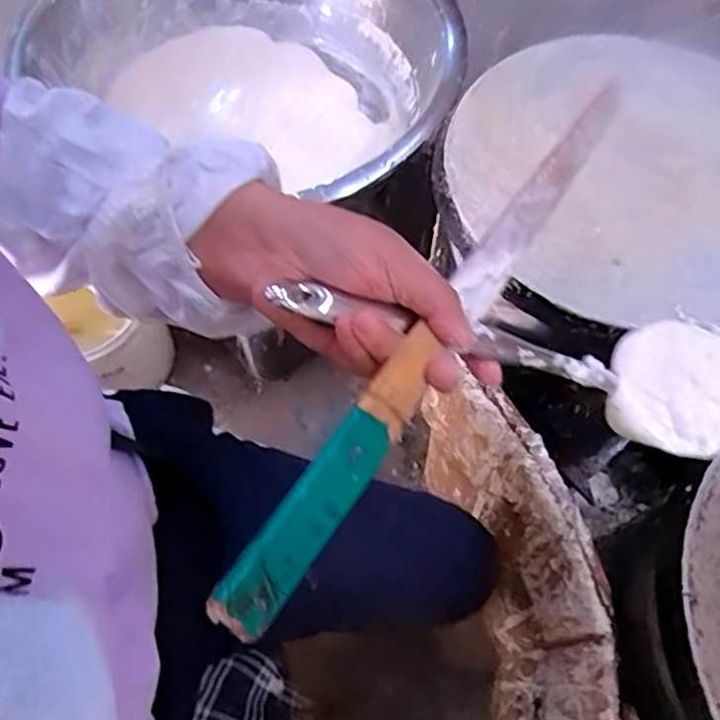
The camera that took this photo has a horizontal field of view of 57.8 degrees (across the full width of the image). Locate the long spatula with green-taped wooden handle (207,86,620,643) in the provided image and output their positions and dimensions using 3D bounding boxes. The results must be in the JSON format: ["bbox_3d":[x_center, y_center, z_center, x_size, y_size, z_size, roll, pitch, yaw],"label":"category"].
[{"bbox_3d":[0.058,-0.033,0.351,0.024,0.021,0.395,30,61,15],"label":"long spatula with green-taped wooden handle"}]

